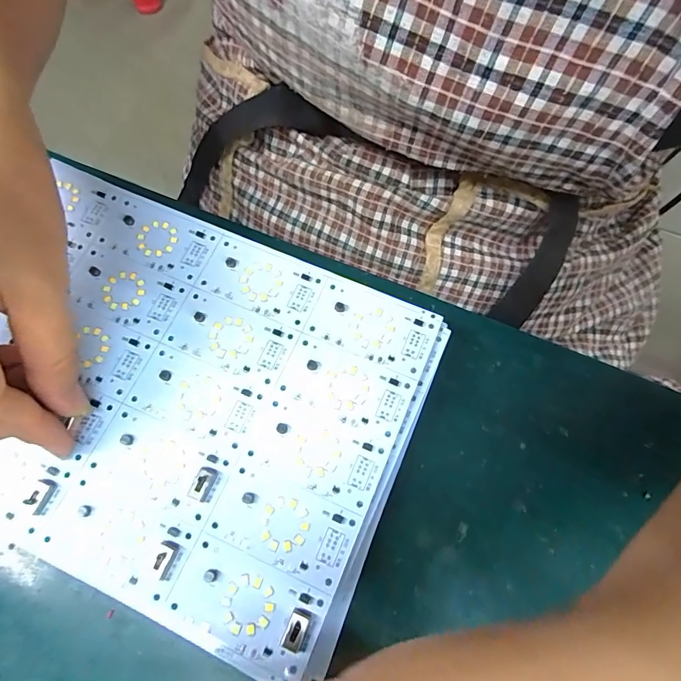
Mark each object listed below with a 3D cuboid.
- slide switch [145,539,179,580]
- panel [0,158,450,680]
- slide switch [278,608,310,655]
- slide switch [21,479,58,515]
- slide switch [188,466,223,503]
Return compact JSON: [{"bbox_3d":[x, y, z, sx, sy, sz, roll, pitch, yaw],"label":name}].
[{"bbox_3d":[-0.072,0.088,0.178,0.008,0.005,0.014,21,71,6],"label":"slide switch"},{"bbox_3d":[-0.071,0.024,0.202,0.200,0.006,0.163,22,71,7],"label":"panel"},{"bbox_3d":[-0.018,0.112,0.170,0.007,0.005,0.014,25,71,7],"label":"slide switch"},{"bbox_3d":[-0.127,0.065,0.185,0.009,0.006,0.014,20,70,6],"label":"slide switch"},{"bbox_3d":[-0.058,0.061,0.188,0.010,0.005,0.014,21,71,6],"label":"slide switch"}]

